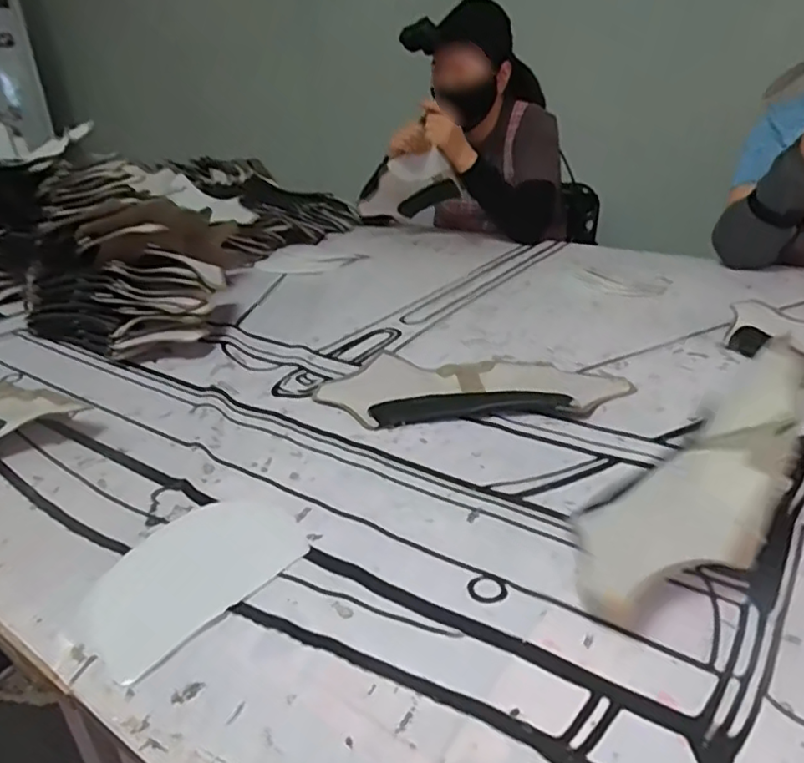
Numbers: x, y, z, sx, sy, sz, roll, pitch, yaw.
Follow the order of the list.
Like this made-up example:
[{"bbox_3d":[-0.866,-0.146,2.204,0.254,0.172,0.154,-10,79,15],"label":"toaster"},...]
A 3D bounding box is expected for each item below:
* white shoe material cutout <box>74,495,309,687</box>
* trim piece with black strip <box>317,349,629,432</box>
[{"bbox_3d":[-0.173,0.152,0.531,0.119,0.010,0.181,24,38,33],"label":"white shoe material cutout"},{"bbox_3d":[0.084,0.003,0.781,0.361,0.026,0.142,-2,28,6],"label":"trim piece with black strip"}]

